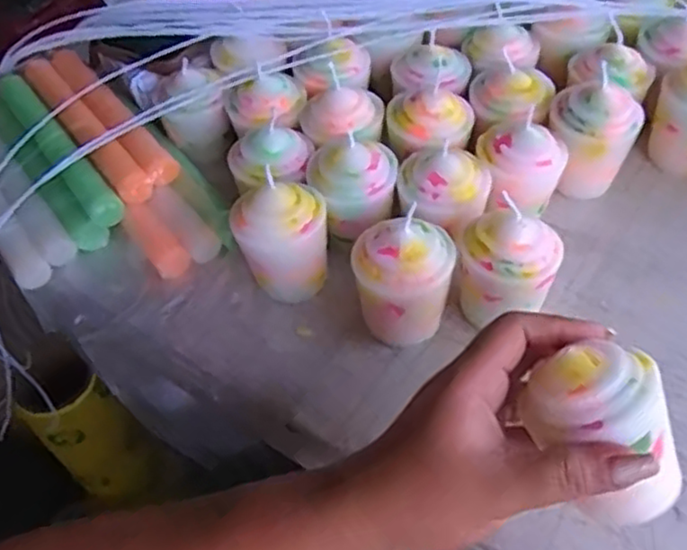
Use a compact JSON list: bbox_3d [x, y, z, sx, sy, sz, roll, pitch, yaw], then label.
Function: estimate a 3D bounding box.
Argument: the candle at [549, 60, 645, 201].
[{"bbox_3d":[0.168,-0.094,0.462,0.057,0.070,0.050,-6,51,0],"label":"candle"}]

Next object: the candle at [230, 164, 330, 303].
[{"bbox_3d":[-0.037,-0.024,0.422,0.058,0.067,0.055,-11,52,-4],"label":"candle"}]

